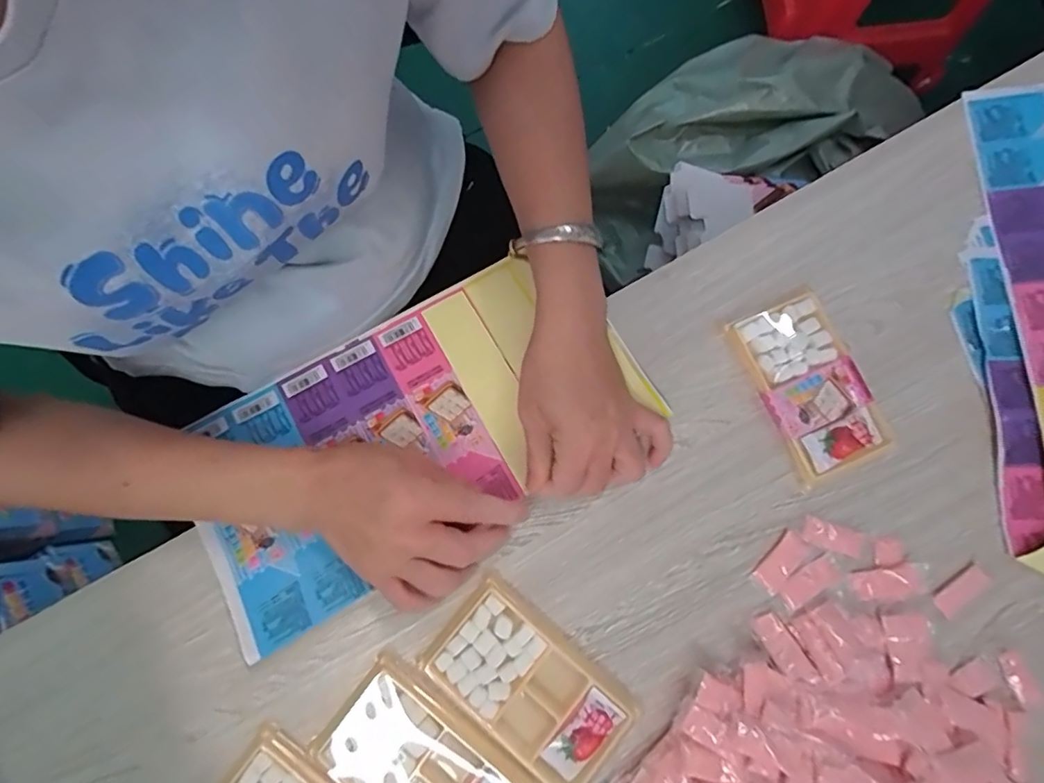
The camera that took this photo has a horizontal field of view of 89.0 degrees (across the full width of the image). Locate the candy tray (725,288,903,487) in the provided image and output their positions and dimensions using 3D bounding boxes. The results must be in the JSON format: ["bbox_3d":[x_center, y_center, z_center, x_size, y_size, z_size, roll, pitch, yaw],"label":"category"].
[{"bbox_3d":[0.209,-0.004,0.388,0.071,0.015,0.129,-23,80,-5],"label":"candy tray"}]

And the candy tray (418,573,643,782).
[{"bbox_3d":[0.004,0.196,0.352,0.131,0.011,0.077,41,81,7],"label":"candy tray"}]

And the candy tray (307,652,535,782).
[{"bbox_3d":[-0.064,0.244,0.344,0.130,0.009,0.076,38,81,7],"label":"candy tray"}]

